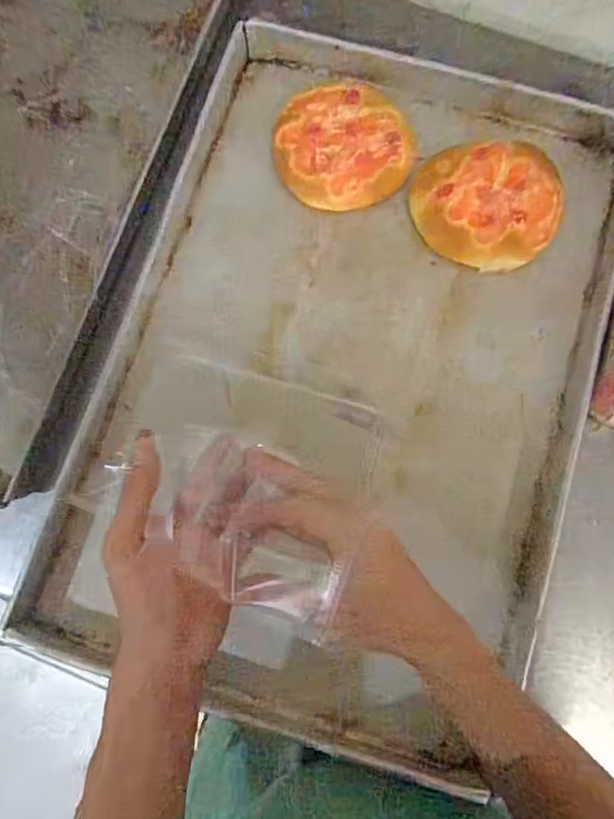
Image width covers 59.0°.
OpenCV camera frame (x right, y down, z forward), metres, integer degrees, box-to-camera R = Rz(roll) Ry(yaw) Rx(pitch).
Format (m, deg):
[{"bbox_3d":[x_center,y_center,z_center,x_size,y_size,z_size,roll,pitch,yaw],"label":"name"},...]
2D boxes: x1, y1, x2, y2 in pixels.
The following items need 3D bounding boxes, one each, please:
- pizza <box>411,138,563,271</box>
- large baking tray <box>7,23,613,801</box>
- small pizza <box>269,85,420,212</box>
[{"bbox_3d":[0.165,-0.188,0.504,0.135,0.034,0.113,0,81,1],"label":"pizza"},{"bbox_3d":[0.051,-0.065,0.481,0.410,0.044,0.588,17,82,2],"label":"large baking tray"},{"bbox_3d":[0.034,-0.251,0.517,0.124,0.025,0.123,0,81,1],"label":"small pizza"}]

